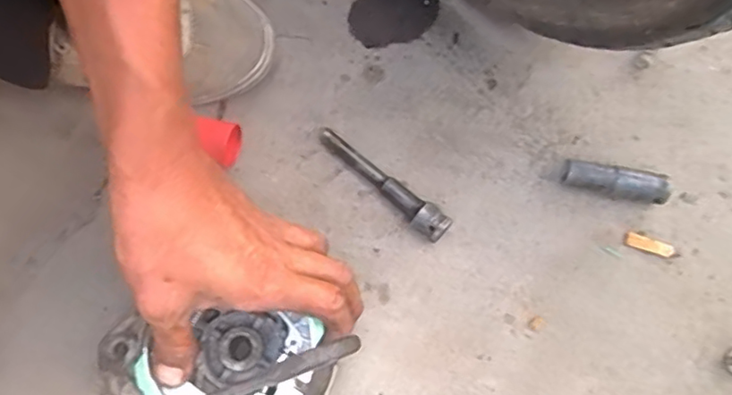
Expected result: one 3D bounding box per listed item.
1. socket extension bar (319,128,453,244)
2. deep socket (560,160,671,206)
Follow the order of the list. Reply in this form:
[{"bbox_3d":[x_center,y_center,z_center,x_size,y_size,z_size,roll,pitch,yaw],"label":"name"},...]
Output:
[{"bbox_3d":[0.013,-0.014,0.450,0.020,0.023,0.123,-43,78,-13],"label":"socket extension bar"},{"bbox_3d":[0.193,-0.012,0.457,0.078,0.022,0.019,12,73,2],"label":"deep socket"}]

